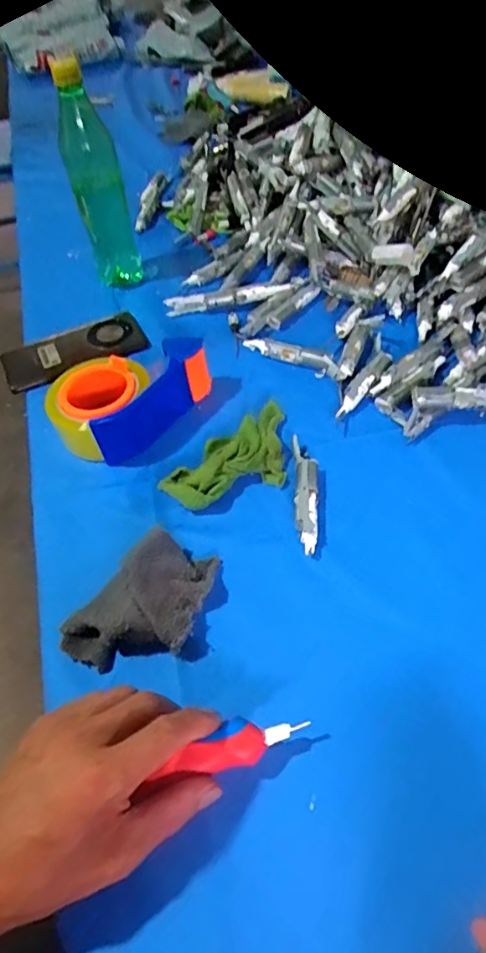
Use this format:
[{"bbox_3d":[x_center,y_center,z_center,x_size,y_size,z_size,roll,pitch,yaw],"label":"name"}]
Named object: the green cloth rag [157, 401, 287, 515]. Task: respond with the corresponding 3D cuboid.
[{"bbox_3d":[-0.008,-0.017,0.490,0.139,0.023,0.079,-26,55,-16],"label":"green cloth rag"}]

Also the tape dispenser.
[{"bbox_3d":[-0.120,-0.088,0.536,0.099,0.057,0.155,33,61,26],"label":"tape dispenser"}]

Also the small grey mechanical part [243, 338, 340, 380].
[{"bbox_3d":[0.054,-0.136,0.581,0.118,0.012,0.021,23,57,20],"label":"small grey mechanical part"}]

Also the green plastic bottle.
[{"bbox_3d":[-0.175,-0.352,0.635,0.053,0.239,0.055,-6,52,0],"label":"green plastic bottle"}]

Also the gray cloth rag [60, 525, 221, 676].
[{"bbox_3d":[-0.072,0.099,0.403,0.080,0.036,0.126,33,61,26],"label":"gray cloth rag"}]

